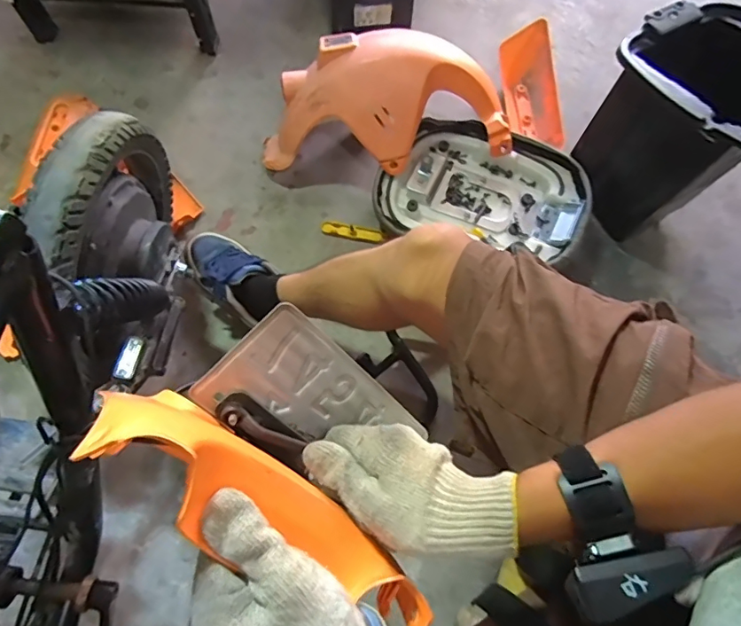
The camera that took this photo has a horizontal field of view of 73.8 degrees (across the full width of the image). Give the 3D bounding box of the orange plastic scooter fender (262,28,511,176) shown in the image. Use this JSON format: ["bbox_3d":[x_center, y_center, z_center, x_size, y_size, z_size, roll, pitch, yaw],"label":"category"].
[{"bbox_3d":[0.029,-0.349,0.843,0.423,0.166,0.185,10,70,2],"label":"orange plastic scooter fender"}]

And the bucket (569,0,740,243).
[{"bbox_3d":[0.487,-0.268,0.766,0.242,0.299,0.283,-32,74,-12],"label":"bucket"}]

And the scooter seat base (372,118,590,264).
[{"bbox_3d":[0.187,-0.204,0.853,0.346,0.076,0.246,15,70,4],"label":"scooter seat base"}]

